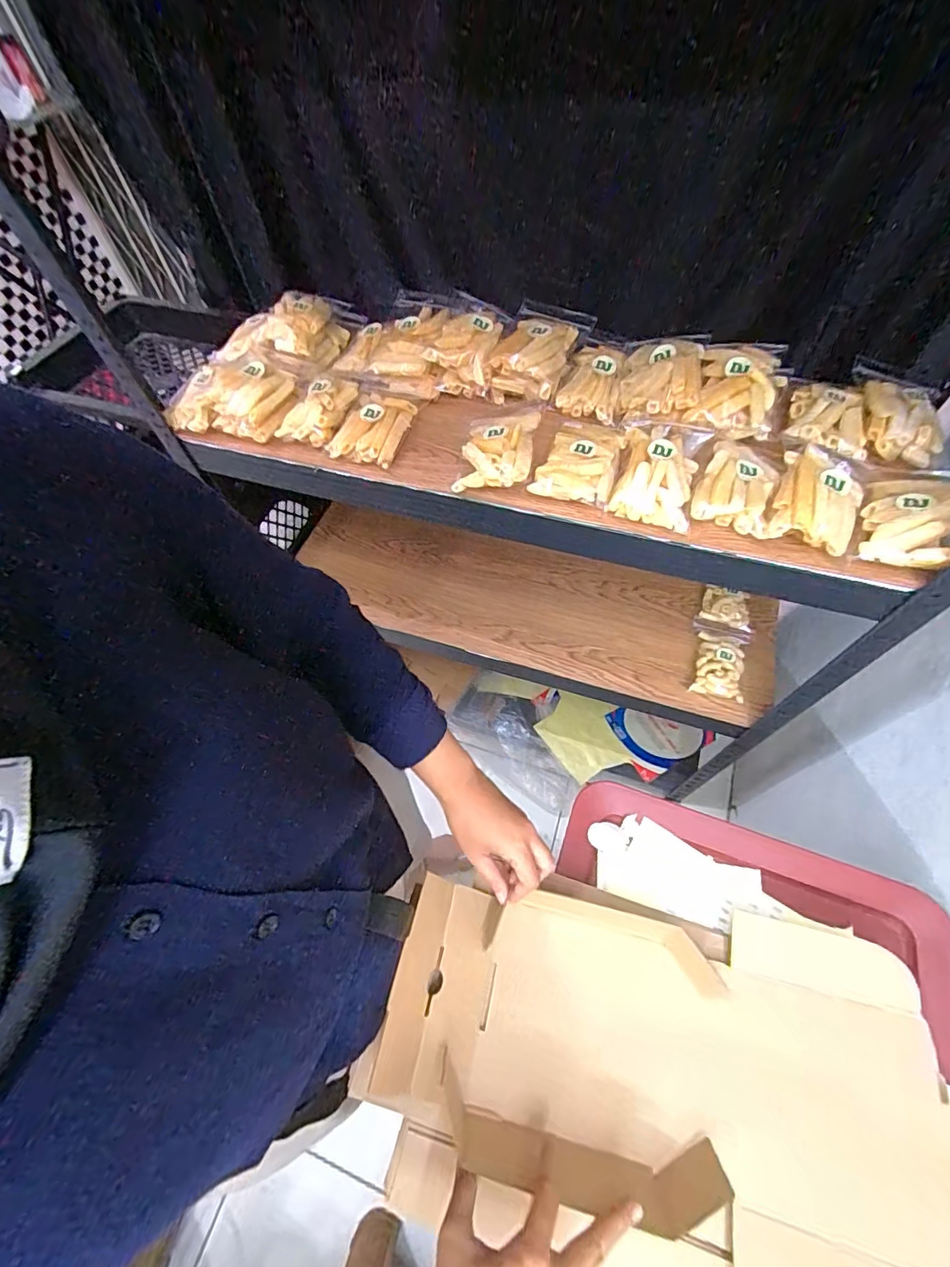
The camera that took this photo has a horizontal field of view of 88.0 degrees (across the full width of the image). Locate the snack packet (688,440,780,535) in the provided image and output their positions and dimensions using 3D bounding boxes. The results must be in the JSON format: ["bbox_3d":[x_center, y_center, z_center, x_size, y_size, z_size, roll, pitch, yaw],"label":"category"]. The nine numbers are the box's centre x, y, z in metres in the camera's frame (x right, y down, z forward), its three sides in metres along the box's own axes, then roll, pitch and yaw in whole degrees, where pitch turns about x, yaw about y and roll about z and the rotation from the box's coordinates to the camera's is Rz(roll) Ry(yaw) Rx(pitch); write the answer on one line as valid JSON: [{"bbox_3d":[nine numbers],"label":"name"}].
[{"bbox_3d":[0.270,-0.158,0.507,0.068,0.028,0.116,24,63,17],"label":"snack packet"}]

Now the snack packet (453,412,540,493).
[{"bbox_3d":[0.027,-0.216,0.562,0.082,0.038,0.126,7,59,7],"label":"snack packet"}]

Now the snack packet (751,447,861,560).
[{"bbox_3d":[0.332,-0.130,0.478,0.084,0.034,0.106,29,64,19],"label":"snack packet"}]

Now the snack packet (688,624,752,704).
[{"bbox_3d":[0.400,0.046,0.802,0.082,0.034,0.123,16,61,13],"label":"snack packet"}]

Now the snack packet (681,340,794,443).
[{"bbox_3d":[0.295,-0.281,0.551,0.109,0.035,0.146,19,61,14],"label":"snack packet"}]

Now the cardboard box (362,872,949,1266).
[{"bbox_3d":[0.148,0.356,0.405,0.443,0.063,0.262,14,60,7],"label":"cardboard box"}]

